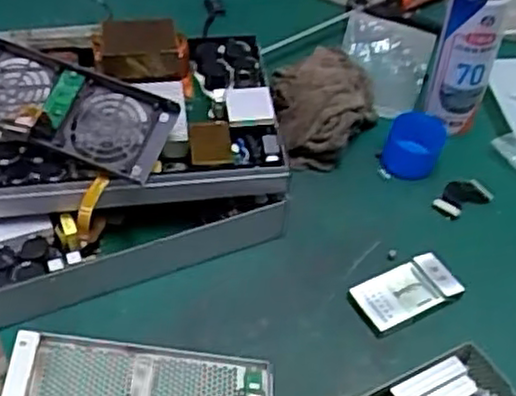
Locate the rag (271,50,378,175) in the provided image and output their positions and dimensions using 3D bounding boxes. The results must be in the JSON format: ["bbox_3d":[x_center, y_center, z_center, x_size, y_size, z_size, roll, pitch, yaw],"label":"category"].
[{"bbox_3d":[0.081,-0.124,0.897,0.126,0.068,0.194,1,47,2],"label":"rag"}]

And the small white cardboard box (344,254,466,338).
[{"bbox_3d":[0.146,0.094,0.724,0.104,0.013,0.056,-21,50,-19],"label":"small white cardboard box"}]

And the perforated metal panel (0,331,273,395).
[{"bbox_3d":[-0.097,0.164,0.624,0.223,0.020,0.086,9,46,-10],"label":"perforated metal panel"}]

